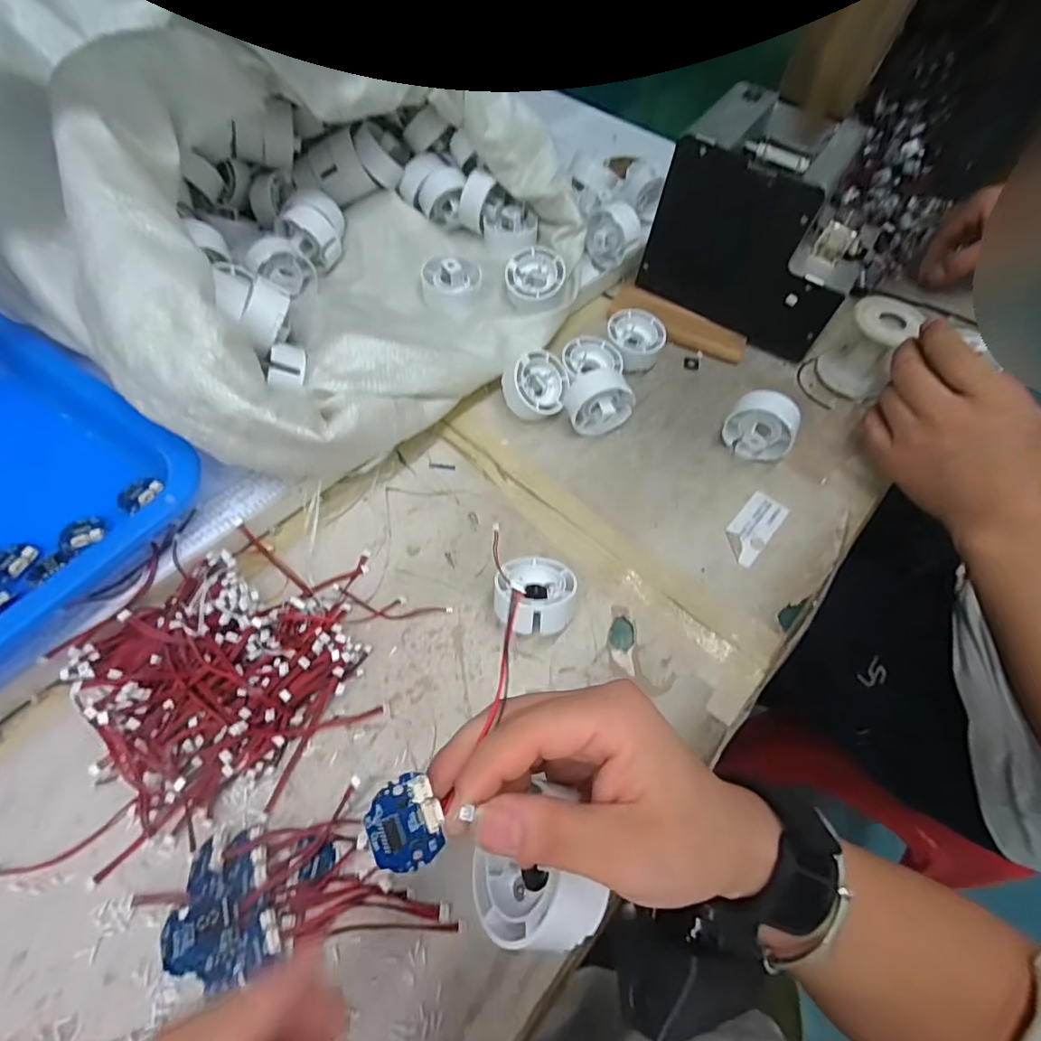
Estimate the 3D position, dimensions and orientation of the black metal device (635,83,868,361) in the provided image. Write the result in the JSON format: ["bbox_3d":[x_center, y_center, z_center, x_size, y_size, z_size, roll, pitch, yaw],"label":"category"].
[{"bbox_3d":[0.233,-0.276,0.486,0.173,0.153,0.137,30,62,16],"label":"black metal device"}]

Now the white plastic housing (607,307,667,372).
[{"bbox_3d":[0.105,-0.164,0.481,0.051,0.035,0.053,1,58,-2],"label":"white plastic housing"}]

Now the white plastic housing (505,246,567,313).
[{"bbox_3d":[0.013,-0.219,0.471,0.052,0.029,0.049,0,78,0],"label":"white plastic housing"}]

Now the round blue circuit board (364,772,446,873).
[{"bbox_3d":[-0.036,0.096,0.162,0.022,0.004,0.028,-15,91,-20],"label":"round blue circuit board"}]

